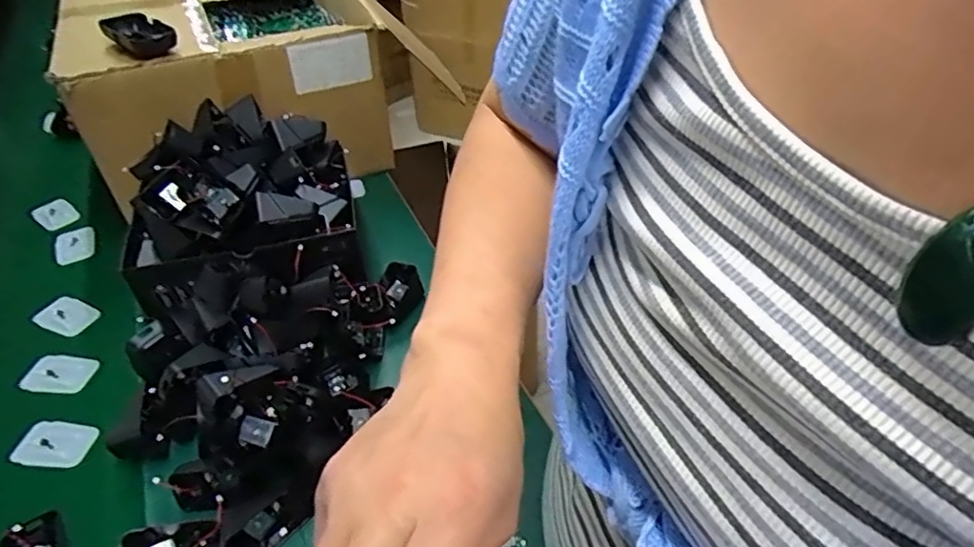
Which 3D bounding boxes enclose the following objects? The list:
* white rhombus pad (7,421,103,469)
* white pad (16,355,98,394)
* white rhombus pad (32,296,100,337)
[{"bbox_3d":[-0.408,0.161,0.574,0.074,0.008,0.049,9,44,8],"label":"white rhombus pad"},{"bbox_3d":[-0.448,0.103,0.635,0.072,0.004,0.044,3,43,2],"label":"white pad"},{"bbox_3d":[-0.486,0.047,0.699,0.059,0.007,0.045,18,46,17],"label":"white rhombus pad"}]

